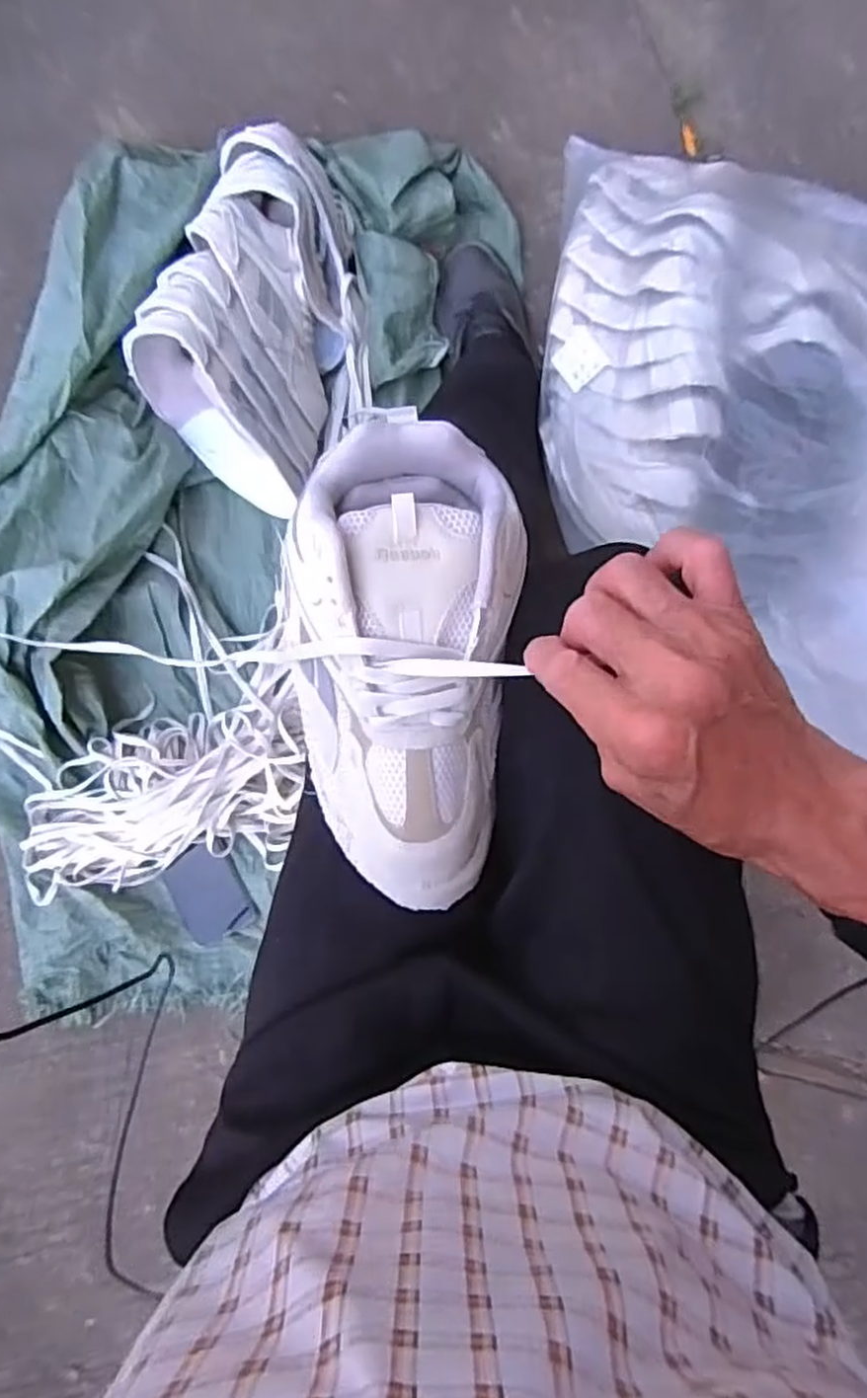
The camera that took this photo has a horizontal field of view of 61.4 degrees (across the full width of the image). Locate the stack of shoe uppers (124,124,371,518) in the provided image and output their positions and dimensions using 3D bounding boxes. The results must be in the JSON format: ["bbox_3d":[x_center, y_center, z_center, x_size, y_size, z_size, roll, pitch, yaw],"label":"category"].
[{"bbox_3d":[-0.169,-0.402,0.769,0.216,0.141,0.329,25,88,5],"label":"stack of shoe uppers"}]

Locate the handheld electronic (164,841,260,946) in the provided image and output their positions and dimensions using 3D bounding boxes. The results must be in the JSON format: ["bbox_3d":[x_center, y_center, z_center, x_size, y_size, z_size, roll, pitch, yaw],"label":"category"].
[{"bbox_3d":[-0.239,0.208,0.789,0.075,0.015,0.099,-27,84,2],"label":"handheld electronic"}]

